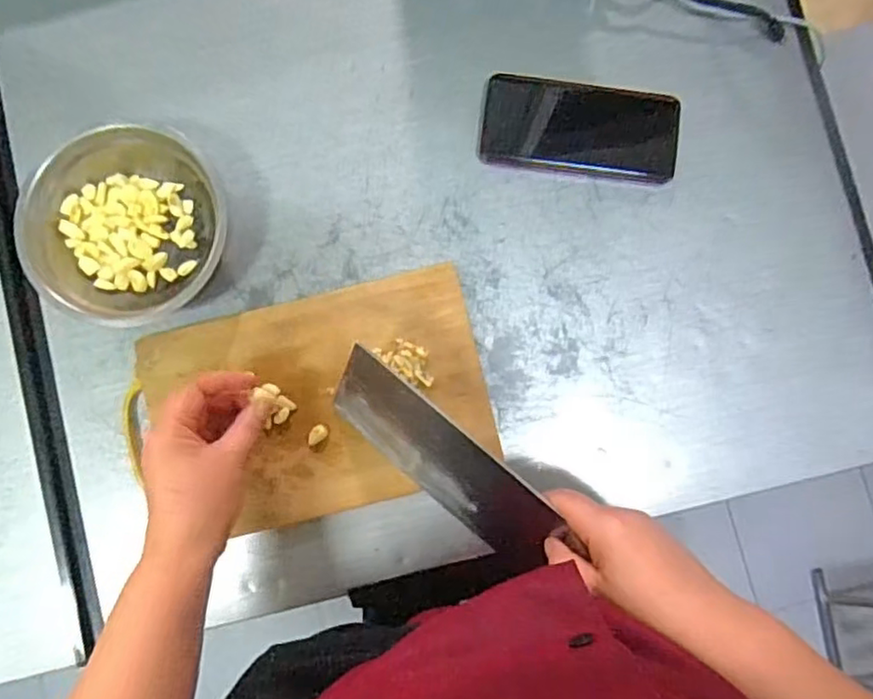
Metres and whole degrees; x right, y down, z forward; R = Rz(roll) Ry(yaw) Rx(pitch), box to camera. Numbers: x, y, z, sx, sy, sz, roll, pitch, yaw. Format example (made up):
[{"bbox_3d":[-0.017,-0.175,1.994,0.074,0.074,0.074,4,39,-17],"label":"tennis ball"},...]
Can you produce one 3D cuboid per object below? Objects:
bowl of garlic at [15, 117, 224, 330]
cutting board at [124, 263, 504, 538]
[{"bbox_3d":[-0.252,-0.103,0.523,0.168,0.051,0.163,0,85,1],"label":"bowl of garlic"},{"bbox_3d":[-0.108,0.049,0.531,0.296,0.017,0.179,-14,85,-1],"label":"cutting board"}]

